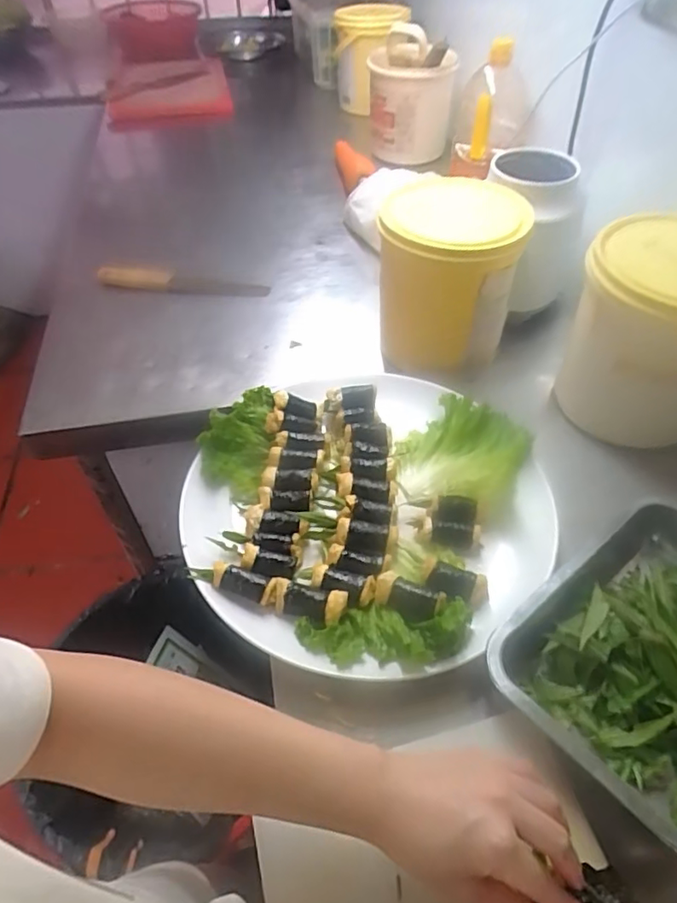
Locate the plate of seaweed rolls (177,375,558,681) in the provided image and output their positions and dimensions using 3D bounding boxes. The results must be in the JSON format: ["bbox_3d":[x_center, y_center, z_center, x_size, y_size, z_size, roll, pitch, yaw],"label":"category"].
[{"bbox_3d":[0.024,0.049,0.547,0.324,0.070,0.319,0,48,0],"label":"plate of seaweed rolls"}]

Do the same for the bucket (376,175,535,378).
[{"bbox_3d":[0.135,-0.219,0.715,0.162,0.196,0.158,4,48,4],"label":"bucket"}]

